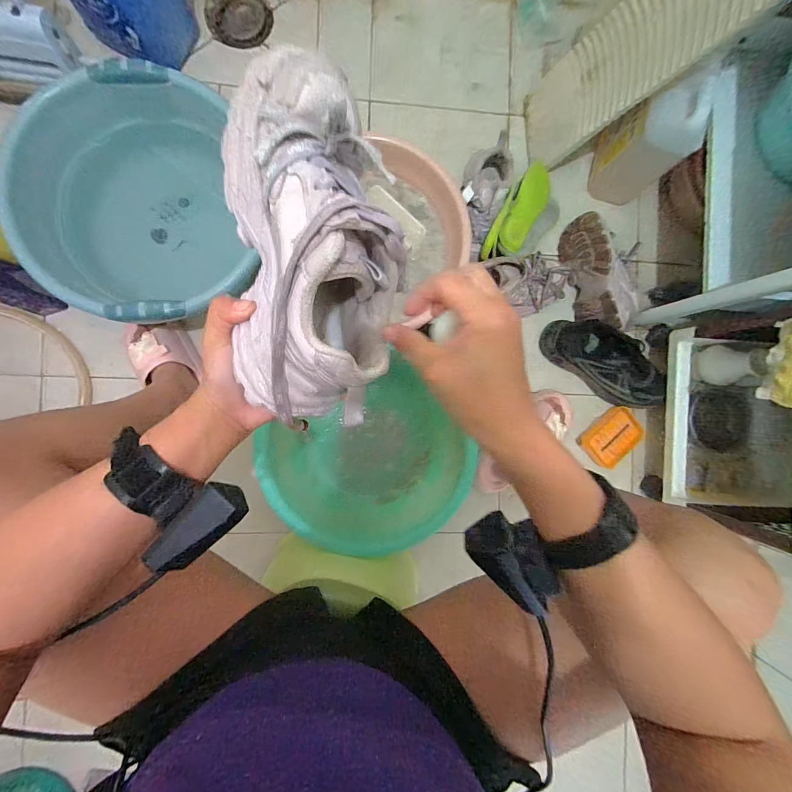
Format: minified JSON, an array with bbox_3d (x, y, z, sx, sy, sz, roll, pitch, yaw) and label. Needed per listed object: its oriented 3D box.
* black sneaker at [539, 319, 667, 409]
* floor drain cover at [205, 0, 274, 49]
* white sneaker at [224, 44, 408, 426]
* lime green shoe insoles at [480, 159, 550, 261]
[{"bbox_3d":[0.426,-0.066,0.692,0.260,0.088,0.117,26,89,-5],"label":"black sneaker"},{"bbox_3d":[-0.292,-0.714,0.655,0.113,0.014,0.106,12,90,-5],"label":"floor drain cover"},{"bbox_3d":[-0.055,-0.090,0.231,0.107,0.095,0.208,0,91,-5],"label":"white sneaker"},{"bbox_3d":[0.230,-0.340,0.664,0.075,0.075,0.223,32,88,-4],"label":"lime green shoe insoles"}]

